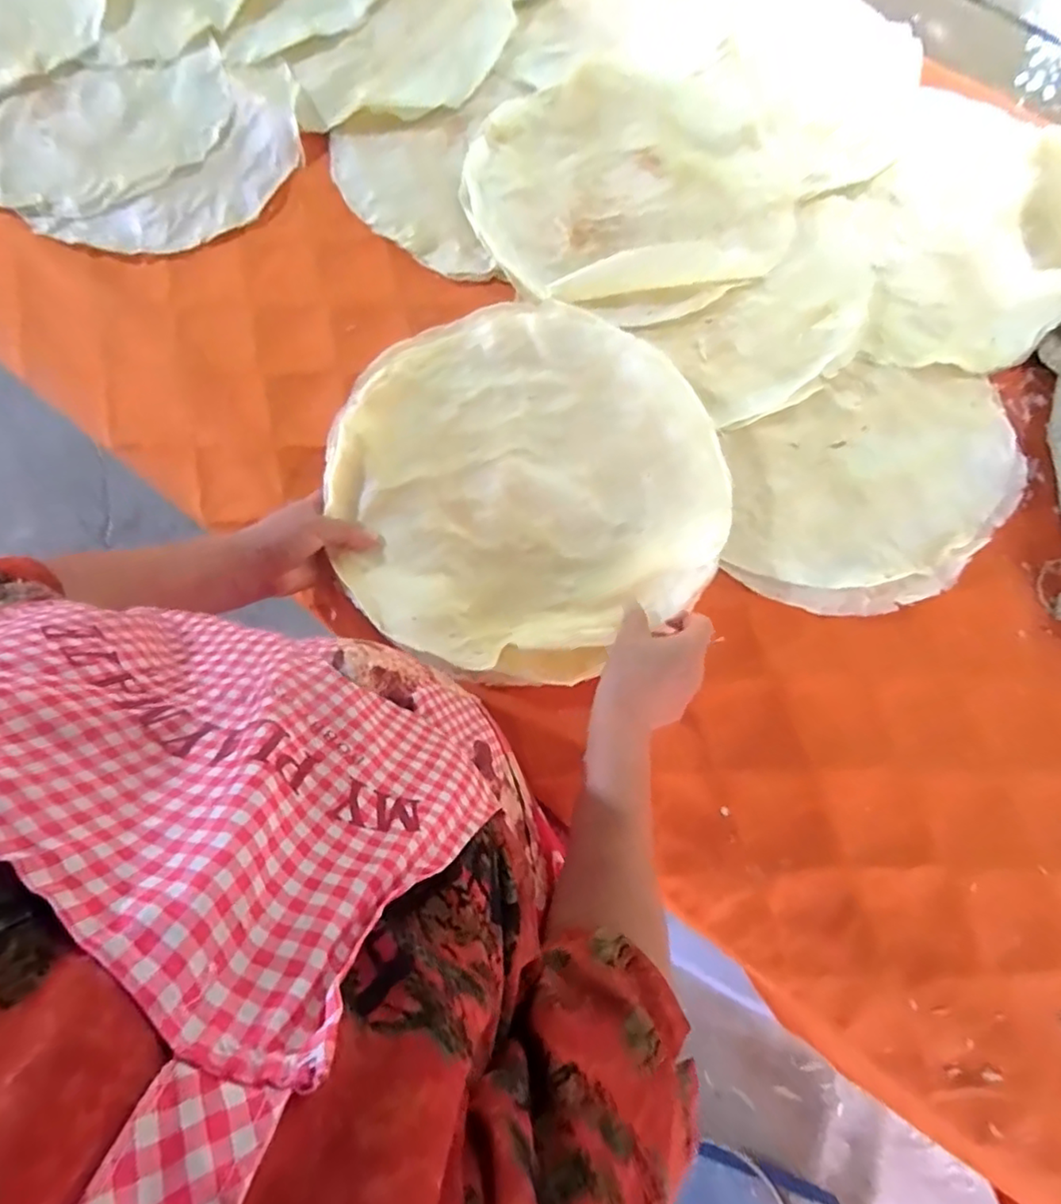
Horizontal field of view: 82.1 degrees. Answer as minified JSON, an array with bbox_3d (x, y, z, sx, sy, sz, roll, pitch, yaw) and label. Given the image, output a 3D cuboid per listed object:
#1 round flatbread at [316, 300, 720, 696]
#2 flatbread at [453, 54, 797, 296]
[{"bbox_3d":[-0.011,-0.114,0.586,0.357,0.038,0.363,0,76,-1],"label":"round flatbread"},{"bbox_3d":[0.114,-0.503,0.706,0.376,0.033,0.328,-5,76,-2],"label":"flatbread"}]

